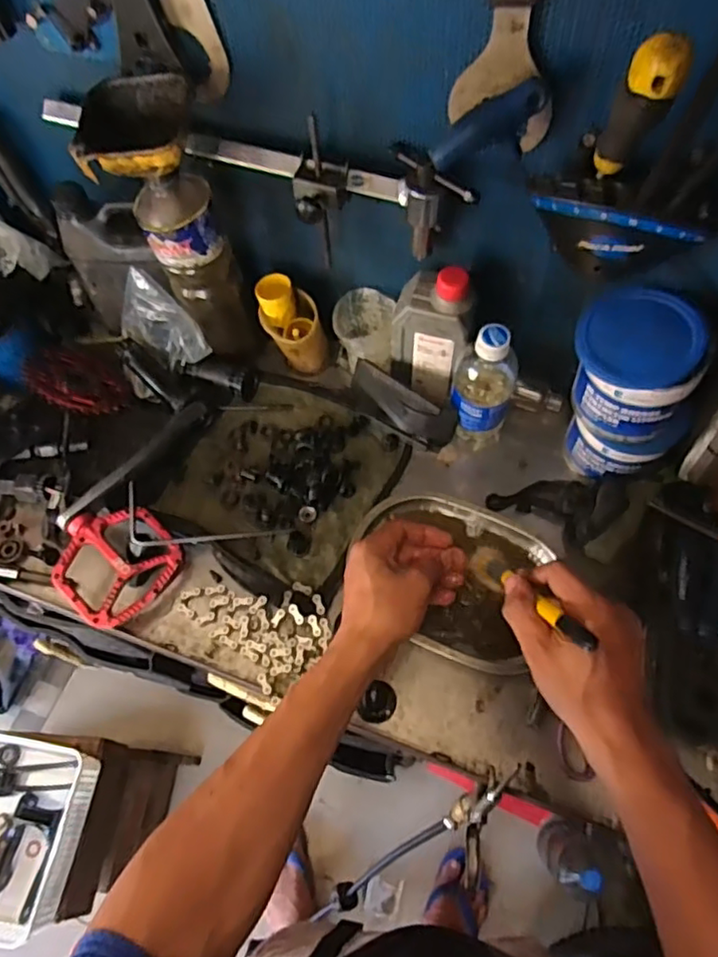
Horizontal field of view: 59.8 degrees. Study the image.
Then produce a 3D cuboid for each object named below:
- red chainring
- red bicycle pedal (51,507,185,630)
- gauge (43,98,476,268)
[{"bbox_3d":[-0.335,-0.117,0.748,0.111,0.007,0.125,19,32,-23],"label":"red chainring"},{"bbox_3d":[-0.249,0.083,0.634,0.111,0.017,0.113,45,69,4],"label":"red bicycle pedal"},{"bbox_3d":[-0.105,-0.277,0.581,0.417,0.119,0.067,16,65,12],"label":"gauge"}]

